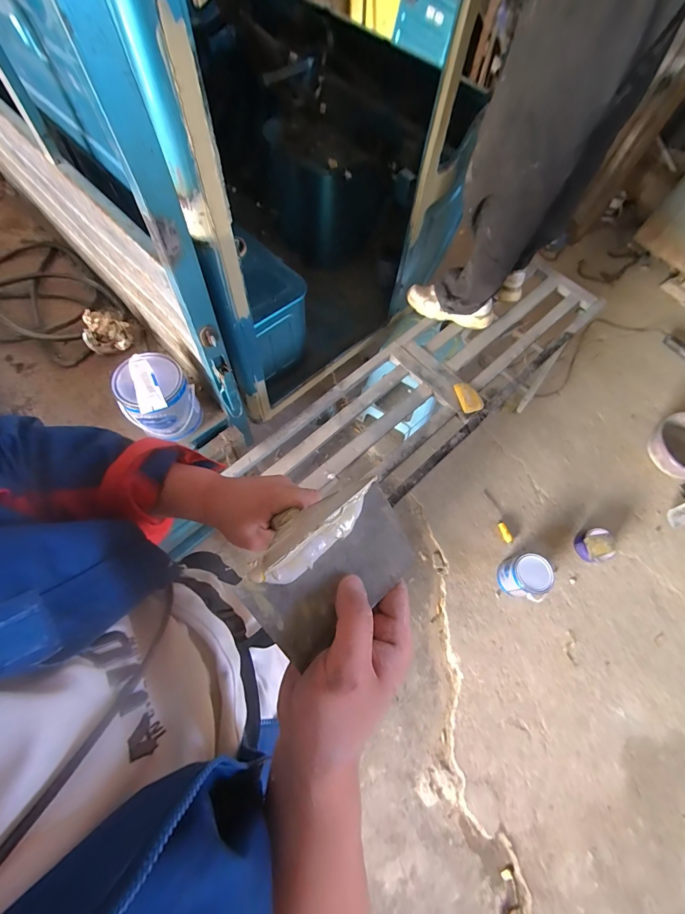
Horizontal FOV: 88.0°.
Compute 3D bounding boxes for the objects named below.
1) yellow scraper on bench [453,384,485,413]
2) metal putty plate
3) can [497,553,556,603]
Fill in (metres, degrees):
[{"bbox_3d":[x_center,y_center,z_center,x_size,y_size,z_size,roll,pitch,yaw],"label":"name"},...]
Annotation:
[{"bbox_3d":[0.381,-0.181,1.069,0.075,0.013,0.100,-12,72,-15],"label":"yellow scraper on bench"},{"bbox_3d":[-0.003,0.082,0.253,0.122,0.004,0.065,-34,84,-21],"label":"metal putty plate"},{"bbox_3d":[0.759,0.507,1.486,0.150,0.185,0.184,1,66,-4],"label":"can"}]

